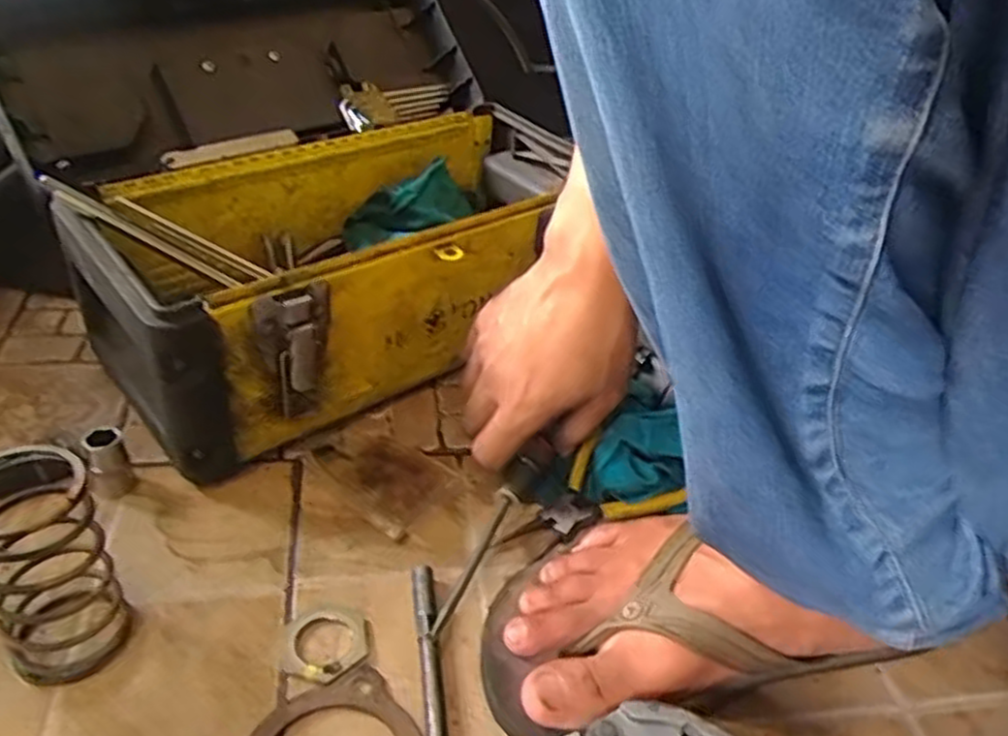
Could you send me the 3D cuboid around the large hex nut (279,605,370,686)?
[{"bbox_3d":[-0.089,0.136,0.379,0.042,0.004,0.041,19,38,15],"label":"large hex nut"}]

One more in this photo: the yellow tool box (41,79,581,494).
[{"bbox_3d":[-0.109,-0.083,0.559,0.207,0.131,0.360,33,44,31],"label":"yellow tool box"}]

